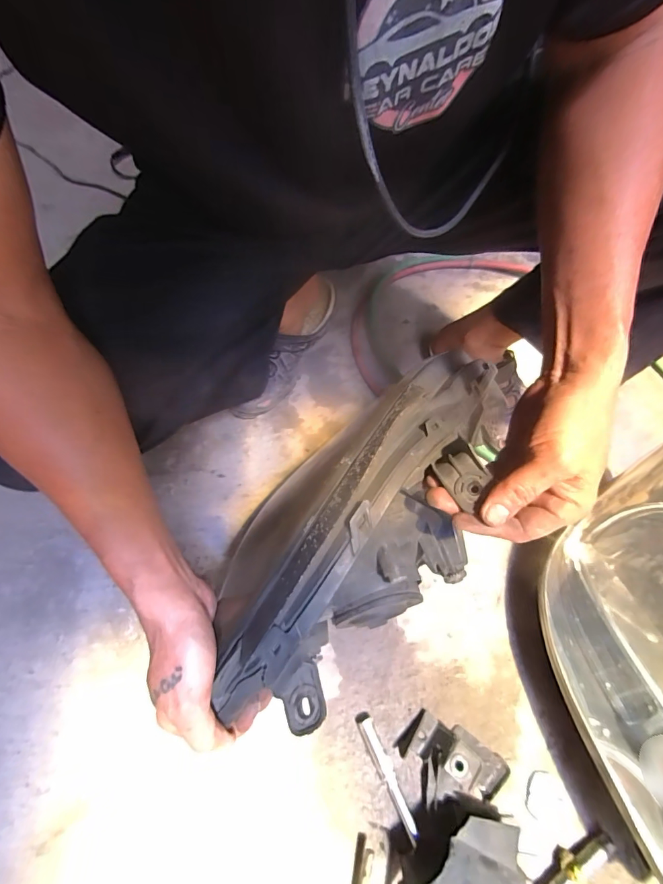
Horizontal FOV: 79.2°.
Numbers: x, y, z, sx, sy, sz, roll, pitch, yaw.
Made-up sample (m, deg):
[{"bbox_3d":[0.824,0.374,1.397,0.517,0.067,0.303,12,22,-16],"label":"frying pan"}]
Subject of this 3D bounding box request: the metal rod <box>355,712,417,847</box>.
[{"bbox_3d":[0.060,0.363,0.441,0.018,0.018,0.116,-25,66,-12],"label":"metal rod"}]

